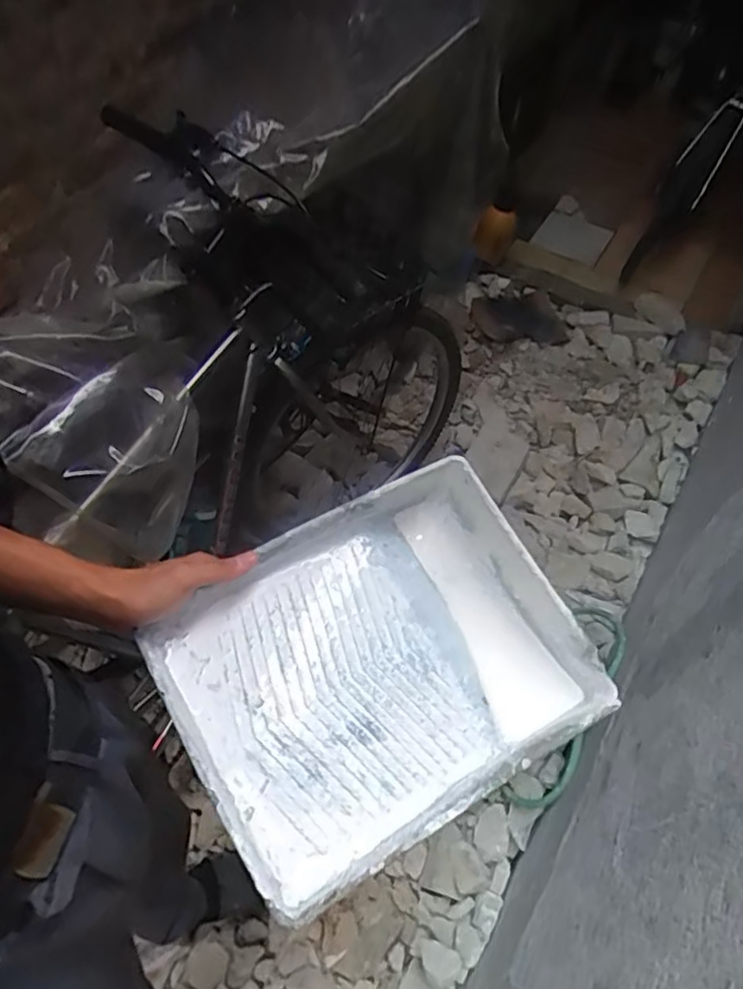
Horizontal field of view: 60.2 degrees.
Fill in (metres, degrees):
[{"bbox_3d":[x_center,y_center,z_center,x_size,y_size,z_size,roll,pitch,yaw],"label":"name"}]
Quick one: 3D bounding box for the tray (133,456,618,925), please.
[{"bbox_3d":[0.008,0.156,0.589,0.349,0.126,0.269,-27,57,-18],"label":"tray"}]

